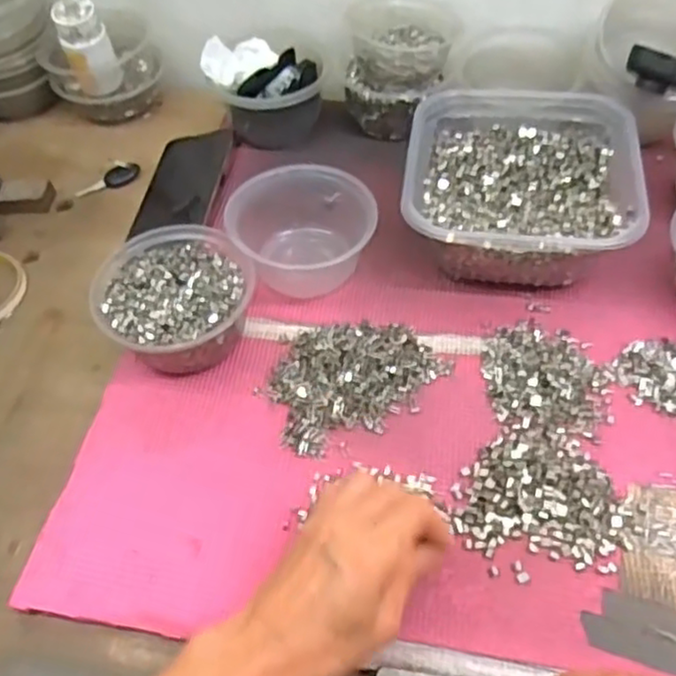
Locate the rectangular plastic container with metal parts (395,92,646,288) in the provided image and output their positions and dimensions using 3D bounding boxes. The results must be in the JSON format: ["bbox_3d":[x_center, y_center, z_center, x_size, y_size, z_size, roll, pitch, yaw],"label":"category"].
[{"bbox_3d":[0.146,-0.126,0.568,0.169,0.075,0.177,5,56,9],"label":"rectangular plastic container with metal parts"}]

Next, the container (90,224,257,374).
[{"bbox_3d":[-0.119,-0.027,0.527,0.111,0.058,0.112,-3,55,4],"label":"container"}]

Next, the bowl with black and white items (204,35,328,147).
[{"bbox_3d":[-0.069,-0.254,0.683,0.105,0.082,0.108,-3,55,4],"label":"bowl with black and white items"}]

